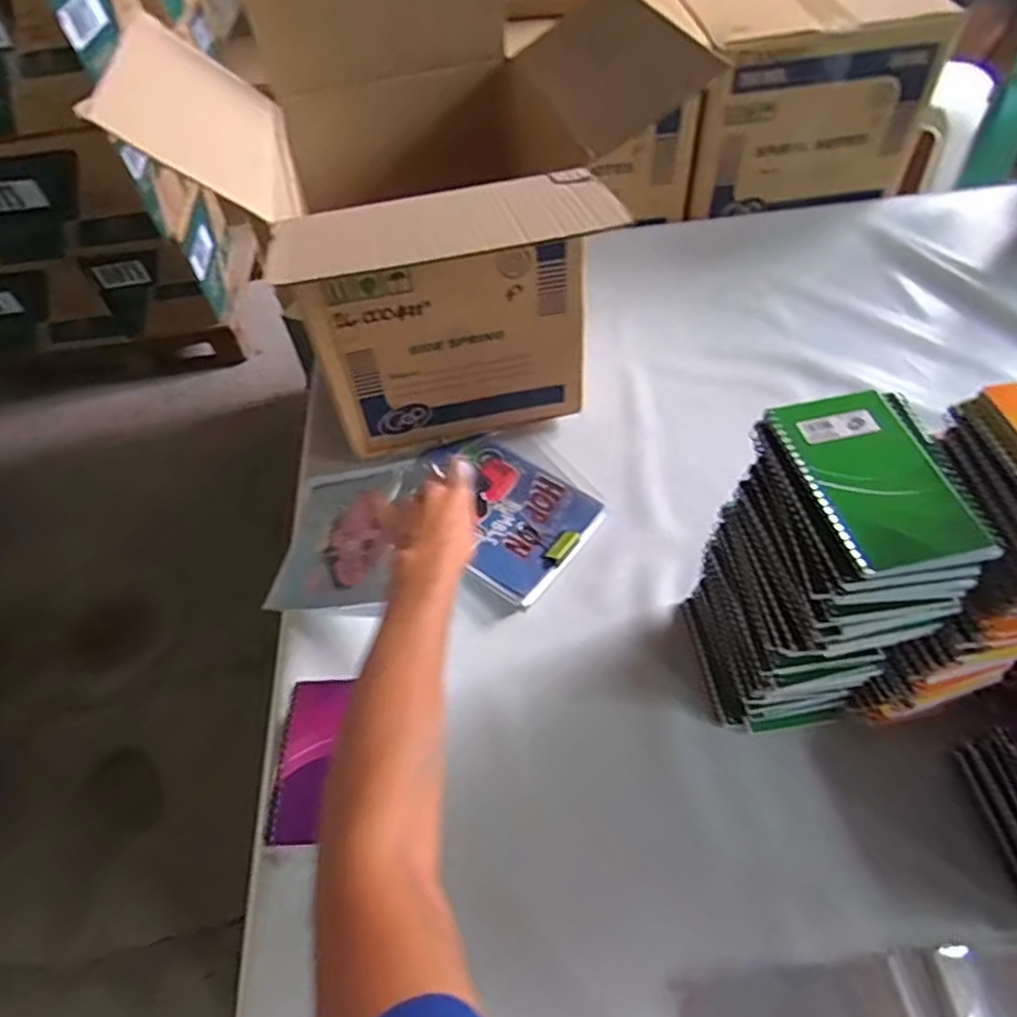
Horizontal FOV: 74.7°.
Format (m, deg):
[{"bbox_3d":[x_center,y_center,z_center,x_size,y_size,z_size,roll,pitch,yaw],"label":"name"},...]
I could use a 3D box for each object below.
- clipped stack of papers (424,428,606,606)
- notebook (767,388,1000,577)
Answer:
[{"bbox_3d":[-0.016,-0.004,0.753,0.225,0.011,0.157,34,63,27],"label":"clipped stack of papers"},{"bbox_3d":[0.222,-0.021,0.408,0.082,0.011,0.129,-11,52,-3],"label":"notebook"}]

